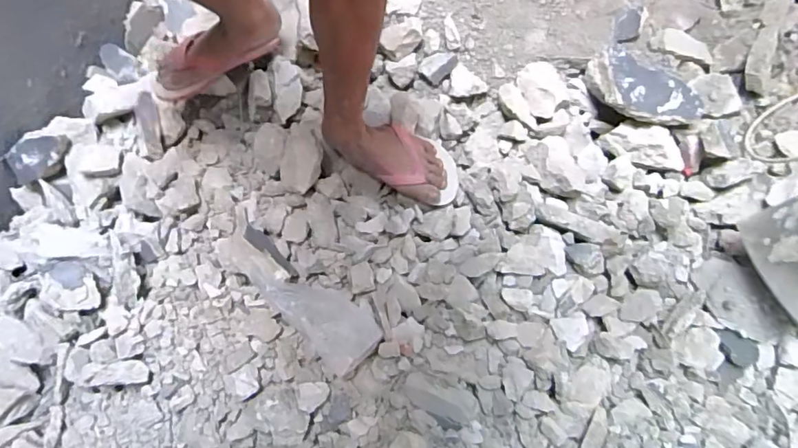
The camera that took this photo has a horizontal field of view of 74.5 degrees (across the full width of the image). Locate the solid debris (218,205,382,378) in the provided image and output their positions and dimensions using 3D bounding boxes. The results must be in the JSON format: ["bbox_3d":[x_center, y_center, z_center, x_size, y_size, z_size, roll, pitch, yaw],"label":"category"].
[{"bbox_3d":[-0.173,0.093,0.874,0.343,0.081,0.119,43,81,14],"label":"solid debris"}]

